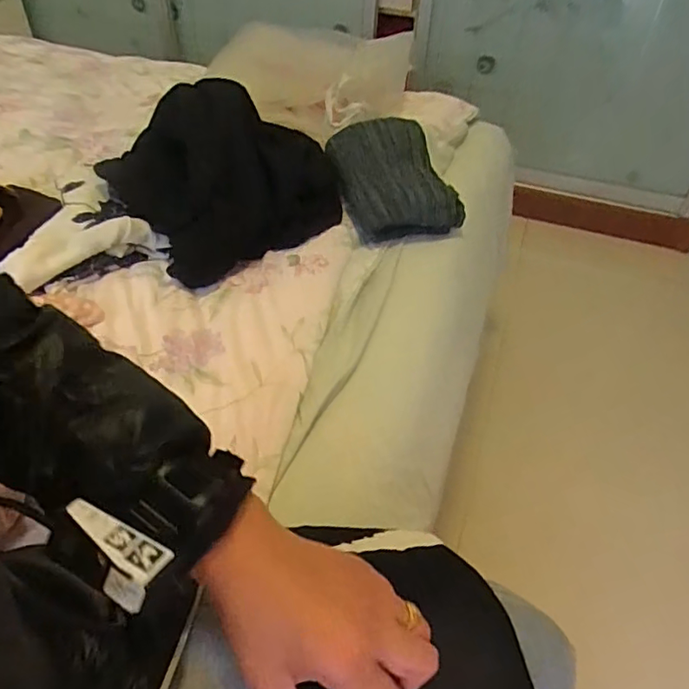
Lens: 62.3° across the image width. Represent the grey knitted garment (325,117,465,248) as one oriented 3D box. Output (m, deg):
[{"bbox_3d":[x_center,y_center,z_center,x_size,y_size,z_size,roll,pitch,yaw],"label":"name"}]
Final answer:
[{"bbox_3d":[0.078,-0.263,0.875,0.192,0.109,0.207,-6,46,-9],"label":"grey knitted garment"}]

